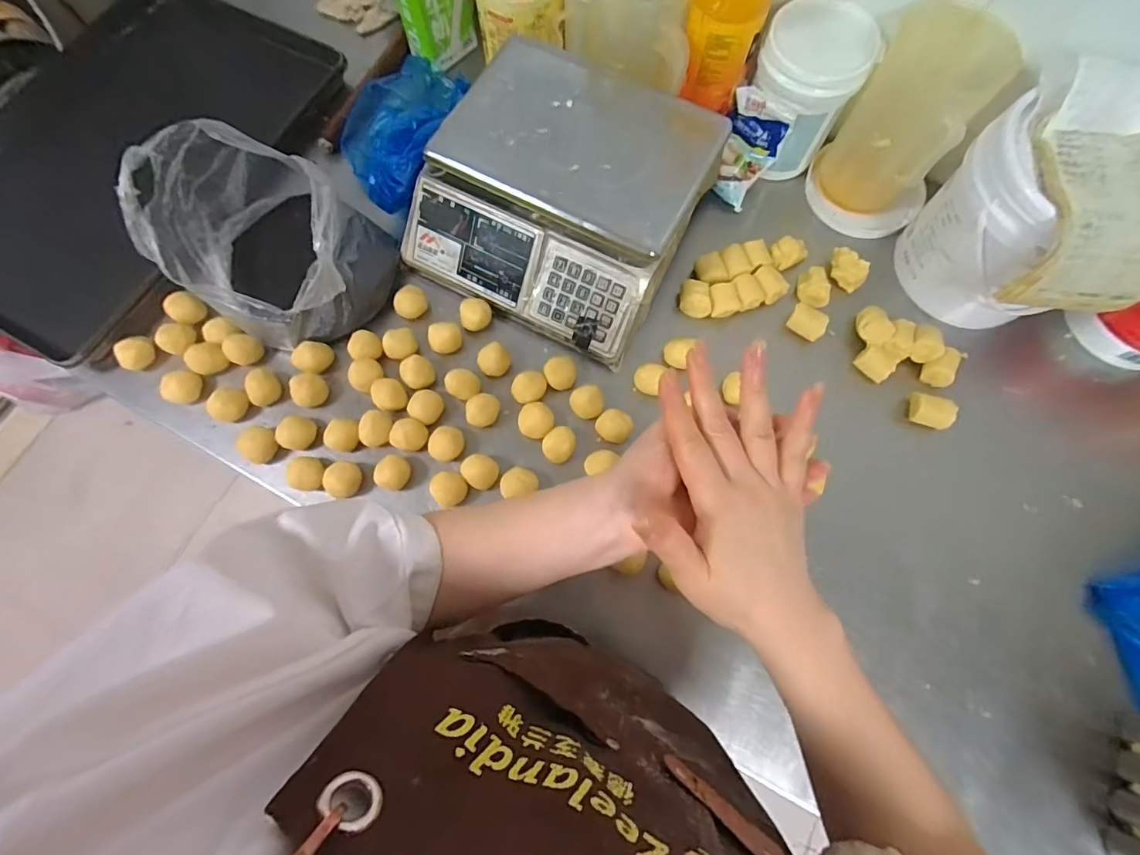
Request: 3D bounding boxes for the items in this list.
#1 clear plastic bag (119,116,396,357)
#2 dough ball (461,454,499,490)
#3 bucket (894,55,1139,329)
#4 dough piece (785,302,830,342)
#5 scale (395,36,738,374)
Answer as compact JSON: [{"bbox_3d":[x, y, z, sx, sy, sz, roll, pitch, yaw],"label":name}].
[{"bbox_3d":[-0.360,-0.229,0.579,0.252,0.140,0.203,34,77,8],"label":"clear plastic bag"},{"bbox_3d":[-0.108,0.054,0.592,0.043,0.024,0.038,27,76,7],"label":"dough ball"},{"bbox_3d":[0.542,-0.233,0.573,0.195,0.220,0.211,7,75,1],"label":"bucket"},{"bbox_3d":[0.315,-0.139,0.646,0.047,0.022,0.032,29,76,7],"label":"dough piece"},{"bbox_3d":[-0.008,-0.303,0.629,0.327,0.100,0.322,28,76,7],"label":"scale"}]

